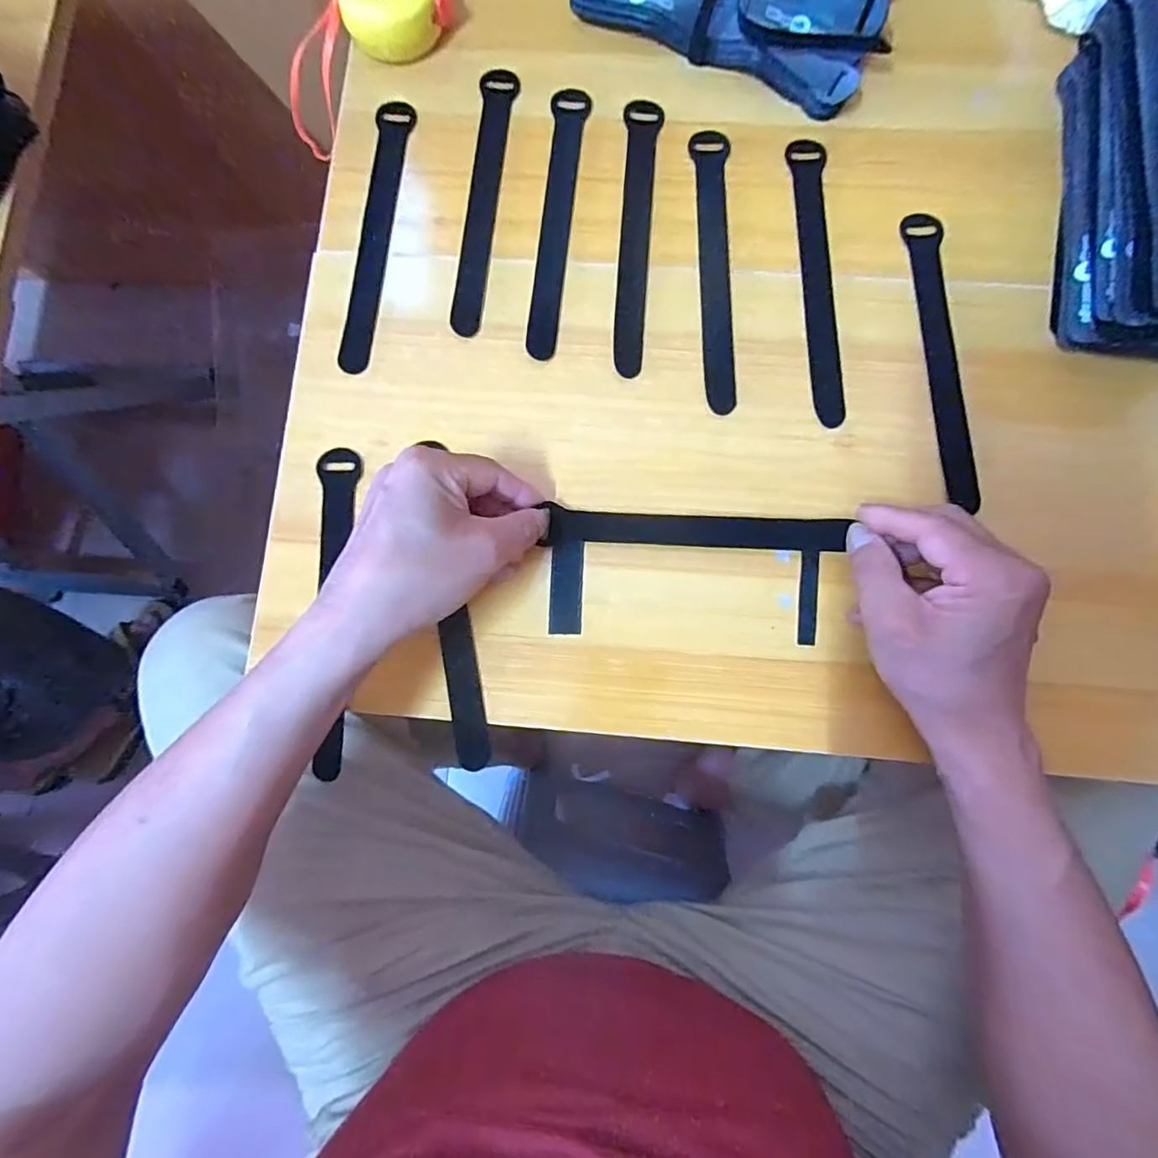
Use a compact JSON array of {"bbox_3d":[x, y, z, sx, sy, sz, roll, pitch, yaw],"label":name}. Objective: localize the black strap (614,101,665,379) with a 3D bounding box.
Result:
[{"bbox_3d":[0.038,-0.226,0.372,0.024,0.004,0.194,3,83,2],"label":"black strap"}]

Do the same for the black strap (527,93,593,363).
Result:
[{"bbox_3d":[-0.013,-0.239,0.377,0.024,0.004,0.195,4,83,3],"label":"black strap"}]

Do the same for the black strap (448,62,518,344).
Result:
[{"bbox_3d":[-0.064,-0.255,0.382,0.022,0.005,0.194,5,83,3],"label":"black strap"}]

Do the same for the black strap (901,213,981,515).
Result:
[{"bbox_3d":[0.226,-0.140,0.351,0.022,0.004,0.192,-3,82,2],"label":"black strap"}]

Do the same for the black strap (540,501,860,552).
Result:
[{"bbox_3d":[0.071,-0.030,0.347,0.175,0.014,0.021,2,83,1],"label":"black strap"}]

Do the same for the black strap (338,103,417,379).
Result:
[{"bbox_3d":[-0.137,-0.233,0.382,0.022,0.005,0.198,7,83,3],"label":"black strap"}]

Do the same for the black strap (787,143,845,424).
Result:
[{"bbox_3d":[0.153,-0.192,0.364,0.021,0.004,0.195,-1,82,2],"label":"black strap"}]

